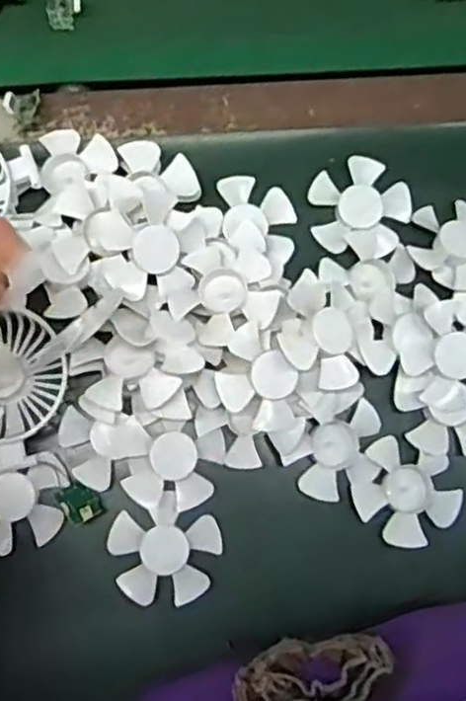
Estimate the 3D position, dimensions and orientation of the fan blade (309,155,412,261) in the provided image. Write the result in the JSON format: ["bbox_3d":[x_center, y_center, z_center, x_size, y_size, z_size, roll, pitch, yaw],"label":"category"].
[{"bbox_3d":[0.086,-0.098,0.488,0.068,0.009,0.067,0,81,-2],"label":"fan blade"}]

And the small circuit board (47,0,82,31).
[{"bbox_3d":[-0.121,-0.248,0.509,0.024,0.007,0.033,-5,103,-3],"label":"small circuit board"}]

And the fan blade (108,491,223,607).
[{"bbox_3d":[-0.042,0.129,0.455,0.068,0.009,0.066,0,81,-2],"label":"fan blade"}]

